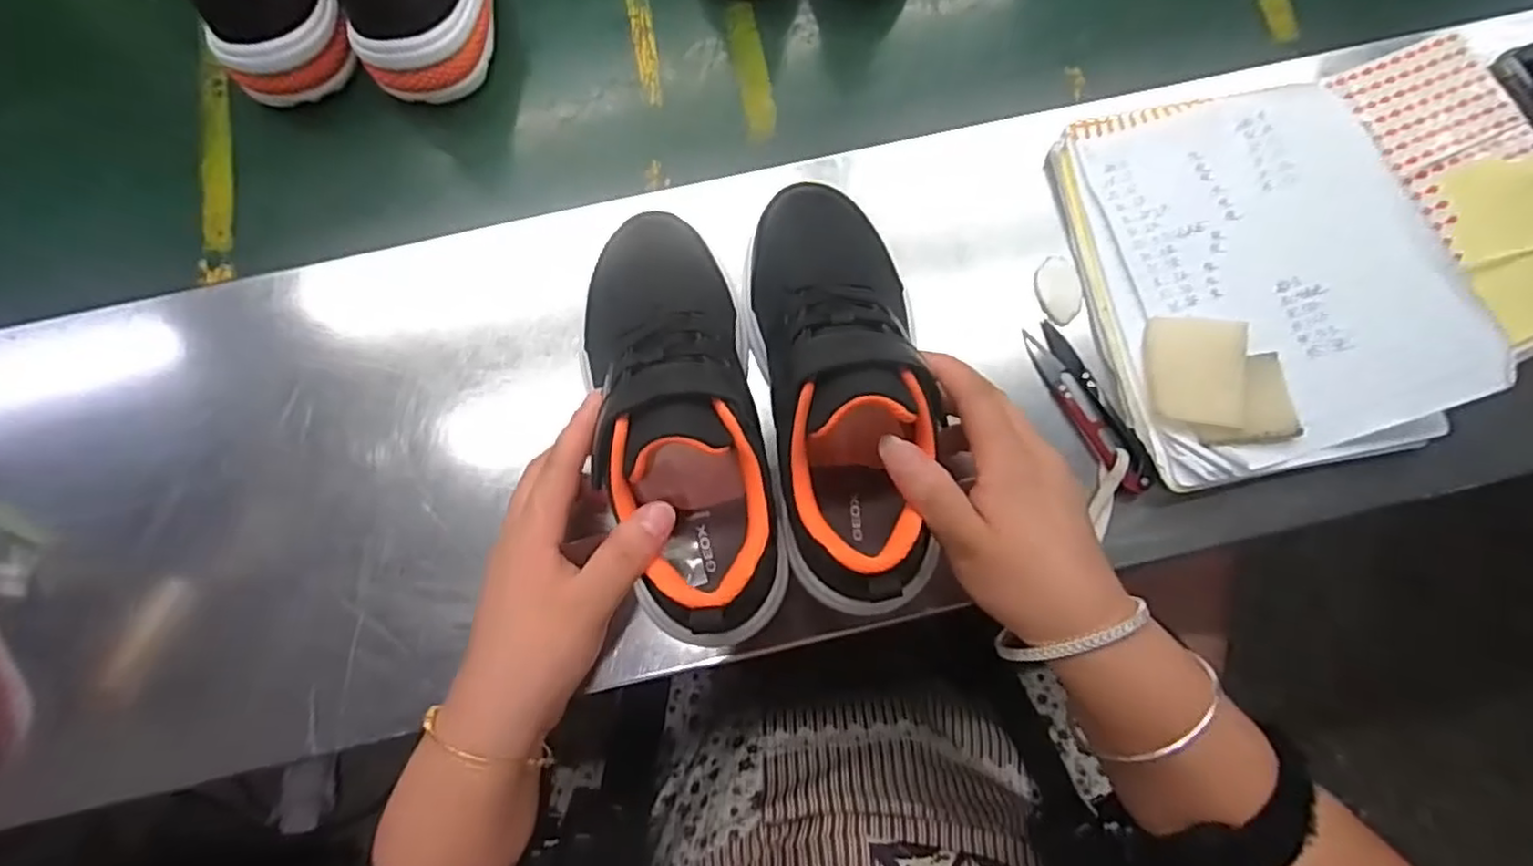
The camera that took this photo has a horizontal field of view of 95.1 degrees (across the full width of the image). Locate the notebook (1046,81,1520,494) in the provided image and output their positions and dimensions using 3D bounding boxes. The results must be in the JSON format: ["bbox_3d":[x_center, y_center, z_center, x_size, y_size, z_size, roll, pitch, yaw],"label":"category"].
[{"bbox_3d":[0.259,-0.087,0.368,0.163,0.036,0.208,-9,73,-2],"label":"notebook"}]

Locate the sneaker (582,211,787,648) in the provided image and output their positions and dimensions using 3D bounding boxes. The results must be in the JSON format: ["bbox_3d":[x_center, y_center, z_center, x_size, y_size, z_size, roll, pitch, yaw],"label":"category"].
[{"bbox_3d":[-0.039,-0.009,0.325,0.079,0.077,0.206,-14,67,-2],"label":"sneaker"}]

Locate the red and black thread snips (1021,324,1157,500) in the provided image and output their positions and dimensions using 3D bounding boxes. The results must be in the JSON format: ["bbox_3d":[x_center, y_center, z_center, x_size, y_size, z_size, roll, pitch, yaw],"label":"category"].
[{"bbox_3d":[0.171,-0.014,0.375,0.023,0.013,0.099,-25,74,-7],"label":"red and black thread snips"}]

